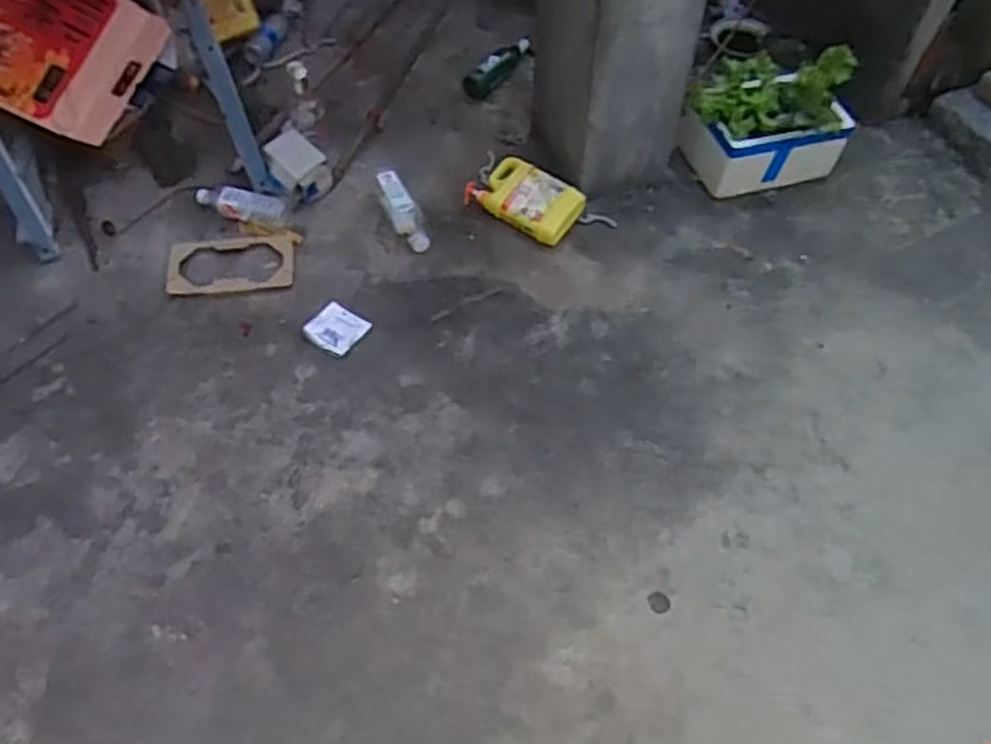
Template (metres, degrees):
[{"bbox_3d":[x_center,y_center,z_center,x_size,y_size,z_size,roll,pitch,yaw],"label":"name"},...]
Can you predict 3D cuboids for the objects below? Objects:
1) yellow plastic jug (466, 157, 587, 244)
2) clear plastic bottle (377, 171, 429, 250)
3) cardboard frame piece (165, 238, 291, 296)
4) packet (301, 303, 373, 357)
[{"bbox_3d":[0.071,-0.400,1.835,0.260,0.063,0.147,31,94,14],"label":"yellow plastic jug"},{"bbox_3d":[-0.210,-0.360,1.804,0.066,0.045,0.212,-23,74,-15],"label":"clear plastic bottle"},{"bbox_3d":[-0.576,-0.235,1.738,0.264,0.016,0.153,-6,54,-4],"label":"cardboard frame piece"},{"bbox_3d":[-0.335,-0.091,1.673,0.104,0.013,0.109,28,59,19],"label":"packet"}]

